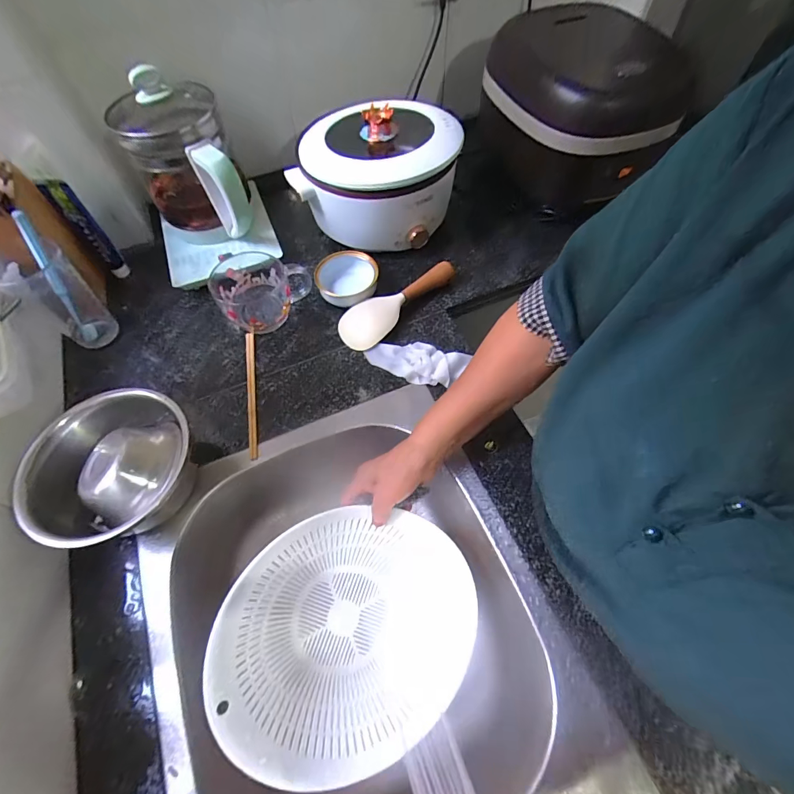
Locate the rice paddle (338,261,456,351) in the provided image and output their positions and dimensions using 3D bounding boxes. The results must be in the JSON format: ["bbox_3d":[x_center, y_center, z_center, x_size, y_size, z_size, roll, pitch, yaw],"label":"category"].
[{"bbox_3d":[0.002,-0.154,0.619,0.218,0.027,0.060,-37,66,-17],"label":"rice paddle"}]

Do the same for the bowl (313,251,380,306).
[{"bbox_3d":[-0.079,-0.187,0.633,0.096,0.046,0.094,-1,61,2],"label":"bowl"}]

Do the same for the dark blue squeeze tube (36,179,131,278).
[{"bbox_3d":[-0.481,-0.258,0.620,0.025,0.171,0.032,40,70,21],"label":"dark blue squeeze tube"}]

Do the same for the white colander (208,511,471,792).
[{"bbox_3d":[-0.058,0.257,0.448,0.241,0.109,0.279,41,64,0],"label":"white colander"}]

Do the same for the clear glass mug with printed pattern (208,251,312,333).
[{"bbox_3d":[-0.206,-0.162,0.605,0.129,0.074,0.117,-35,65,-16],"label":"clear glass mug with printed pattern"}]

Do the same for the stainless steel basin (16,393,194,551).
[{"bbox_3d":[-0.312,0.085,0.453,0.137,0.105,0.168,13,62,9],"label":"stainless steel basin"}]

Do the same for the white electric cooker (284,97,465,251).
[{"bbox_3d":[-0.033,-0.355,0.646,0.239,0.163,0.189,15,62,9],"label":"white electric cooker"}]

